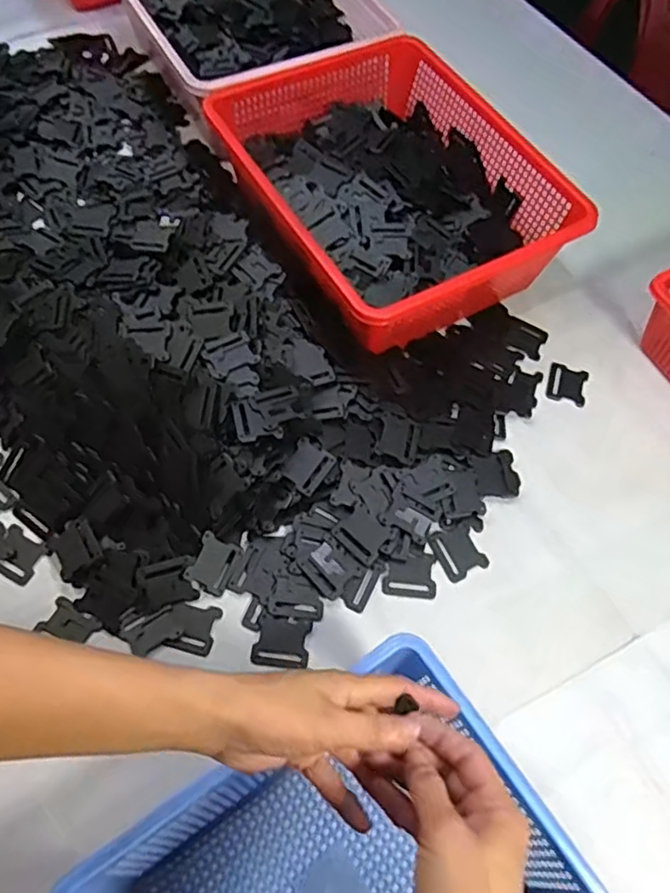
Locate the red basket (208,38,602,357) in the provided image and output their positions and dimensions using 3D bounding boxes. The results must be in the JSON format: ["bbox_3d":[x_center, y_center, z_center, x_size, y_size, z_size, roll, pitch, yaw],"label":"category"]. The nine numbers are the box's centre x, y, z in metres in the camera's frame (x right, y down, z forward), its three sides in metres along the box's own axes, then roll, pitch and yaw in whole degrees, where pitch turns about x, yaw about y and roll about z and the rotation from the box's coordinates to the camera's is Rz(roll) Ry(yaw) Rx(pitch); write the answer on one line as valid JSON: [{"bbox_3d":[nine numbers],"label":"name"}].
[{"bbox_3d":[0.067,-0.302,0.744,0.299,0.131,0.378,-25,68,-14],"label":"red basket"}]

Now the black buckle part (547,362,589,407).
[{"bbox_3d":[0.266,-0.071,0.702,0.043,0.004,0.050,17,64,6],"label":"black buckle part"}]

